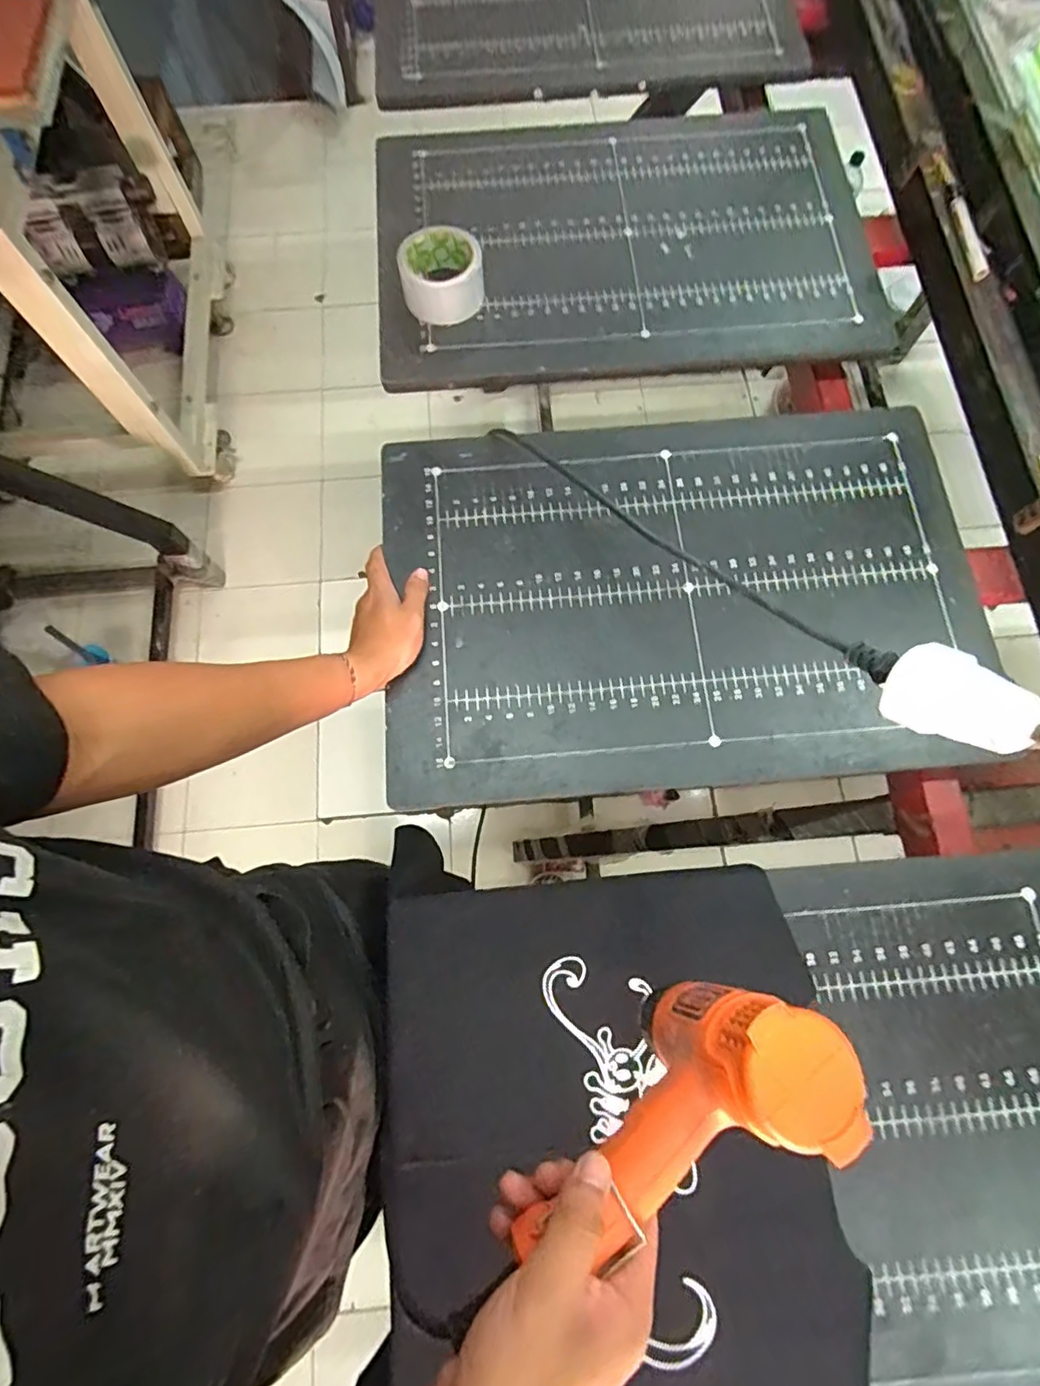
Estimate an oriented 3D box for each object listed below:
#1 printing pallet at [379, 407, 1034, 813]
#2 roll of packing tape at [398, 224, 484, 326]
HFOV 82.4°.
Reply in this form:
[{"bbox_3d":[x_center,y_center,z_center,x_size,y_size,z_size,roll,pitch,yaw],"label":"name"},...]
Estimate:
[{"bbox_3d":[0.159,-0.105,0.608,0.582,0.022,0.406,-3,74,-2],"label":"printing pallet"},{"bbox_3d":[-0.090,-0.478,0.676,0.090,0.046,0.090,-16,75,-5],"label":"roll of packing tape"}]

